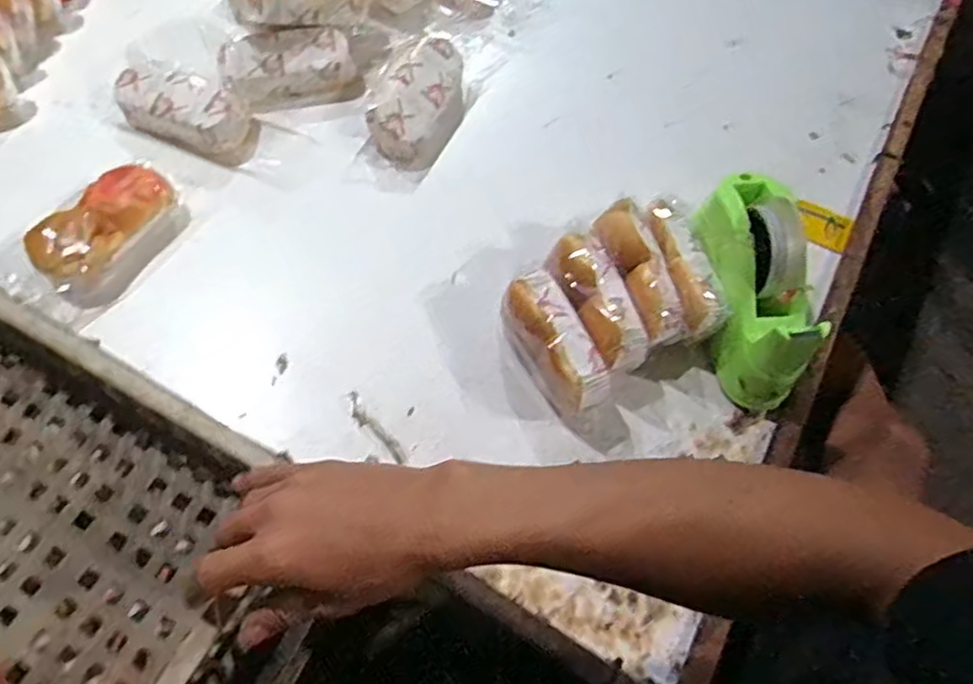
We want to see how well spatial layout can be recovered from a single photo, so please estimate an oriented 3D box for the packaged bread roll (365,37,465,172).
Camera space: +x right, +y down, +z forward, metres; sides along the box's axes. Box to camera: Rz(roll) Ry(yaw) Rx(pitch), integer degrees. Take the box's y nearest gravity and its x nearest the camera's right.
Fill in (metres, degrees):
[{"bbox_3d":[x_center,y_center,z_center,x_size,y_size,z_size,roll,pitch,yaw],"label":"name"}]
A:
[{"bbox_3d":[-0.076,-0.261,0.711,0.087,0.050,0.147,23,66,7],"label":"packaged bread roll"}]

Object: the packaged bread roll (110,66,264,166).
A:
[{"bbox_3d":[-0.316,-0.244,0.694,0.147,0.051,0.079,21,66,7],"label":"packaged bread roll"}]

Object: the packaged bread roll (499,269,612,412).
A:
[{"bbox_3d":[0.061,0.003,0.586,0.054,0.071,0.128,-30,70,-16],"label":"packaged bread roll"}]

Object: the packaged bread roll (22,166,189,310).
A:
[{"bbox_3d":[-0.360,-0.106,0.628,0.082,0.046,0.144,26,66,9],"label":"packaged bread roll"}]

